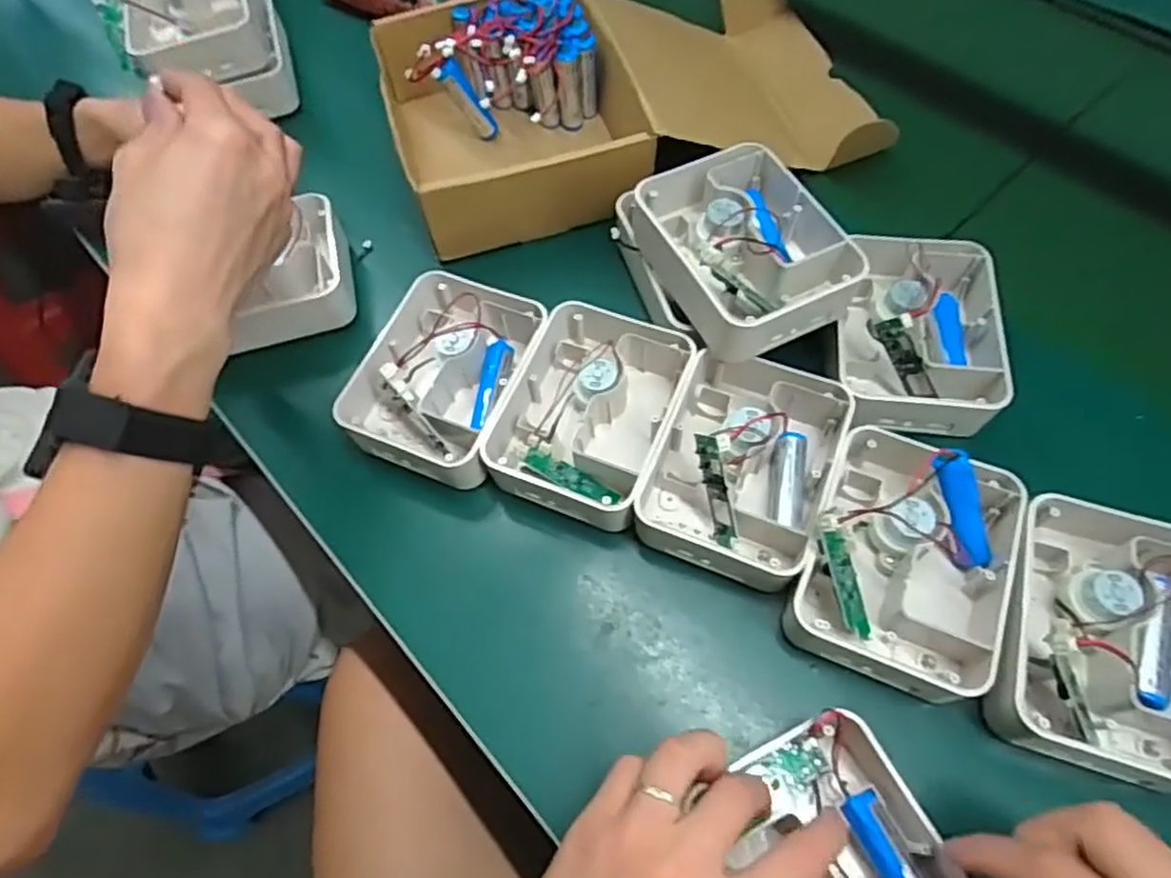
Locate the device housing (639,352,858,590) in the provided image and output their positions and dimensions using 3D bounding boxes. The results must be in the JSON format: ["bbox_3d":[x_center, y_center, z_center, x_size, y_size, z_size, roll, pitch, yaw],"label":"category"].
[{"bbox_3d":[0.094,0.013,0.416,0.098,0.050,0.134,21,63,11],"label":"device housing"}]

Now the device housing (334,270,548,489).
[{"bbox_3d":[-0.091,-0.042,0.465,0.103,0.058,0.136,20,63,10],"label":"device housing"}]

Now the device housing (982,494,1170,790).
[{"bbox_3d":[0.270,0.100,0.360,0.104,0.048,0.135,15,62,8],"label":"device housing"}]

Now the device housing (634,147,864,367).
[{"bbox_3d":[0.100,-0.120,0.439,0.102,0.046,0.125,-25,64,-14],"label":"device housing"}]

